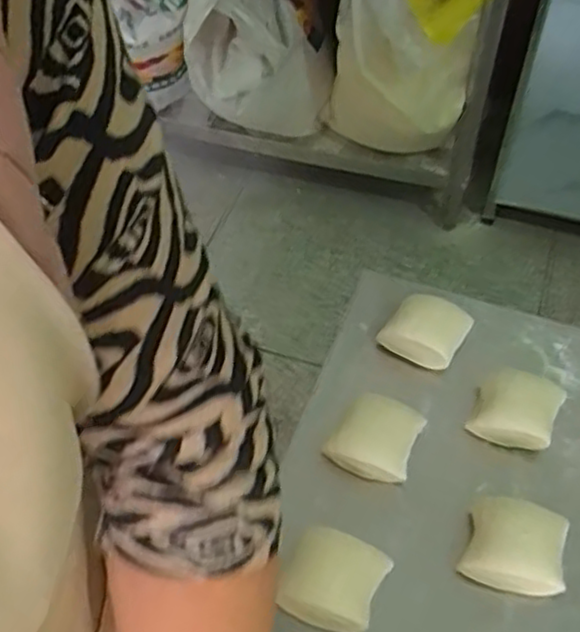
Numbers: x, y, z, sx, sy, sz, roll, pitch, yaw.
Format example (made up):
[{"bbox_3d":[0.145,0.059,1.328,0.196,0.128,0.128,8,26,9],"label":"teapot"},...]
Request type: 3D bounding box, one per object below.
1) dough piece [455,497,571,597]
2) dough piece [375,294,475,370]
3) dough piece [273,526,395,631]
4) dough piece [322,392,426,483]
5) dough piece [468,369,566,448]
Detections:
[{"bbox_3d":[0.167,0.171,0.535,0.071,0.039,0.061,16,56,13],"label":"dough piece"},{"bbox_3d":[0.122,0.012,0.648,0.066,0.033,0.057,31,61,22],"label":"dough piece"},{"bbox_3d":[0.031,0.193,0.525,0.067,0.045,0.061,18,57,14],"label":"dough piece"},{"bbox_3d":[0.070,0.100,0.592,0.065,0.036,0.062,22,58,17],"label":"dough piece"},{"bbox_3d":[0.189,0.077,0.604,0.063,0.033,0.062,21,57,16],"label":"dough piece"}]

